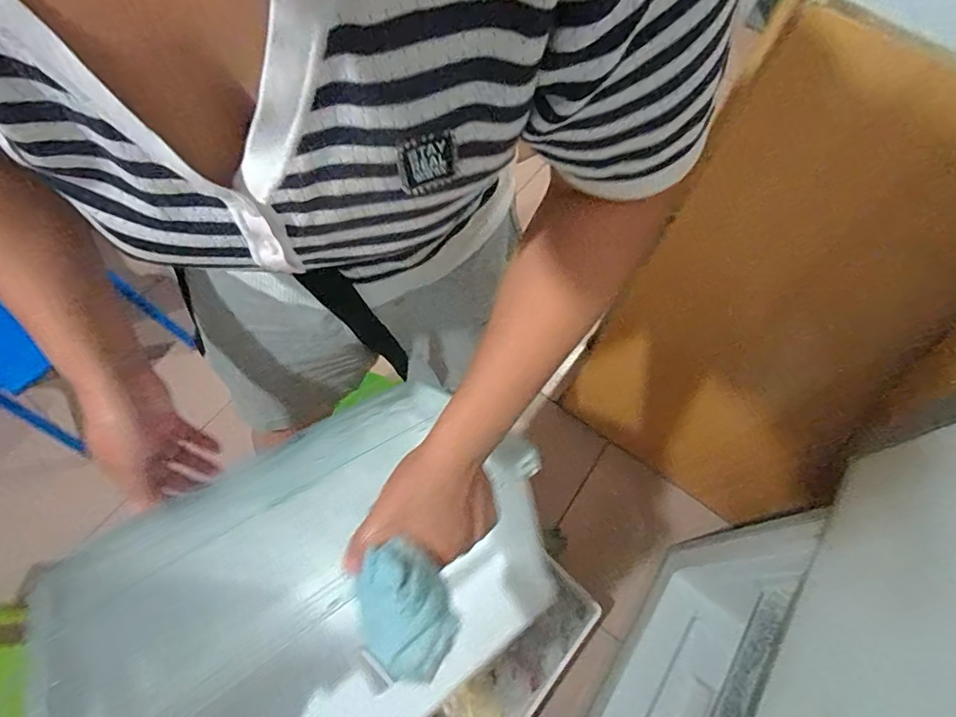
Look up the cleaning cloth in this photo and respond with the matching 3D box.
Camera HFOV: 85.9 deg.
[{"bbox_3d":[-0.046,0.160,0.323,0.056,0.039,0.077,-22,67,-14],"label":"cleaning cloth"}]

